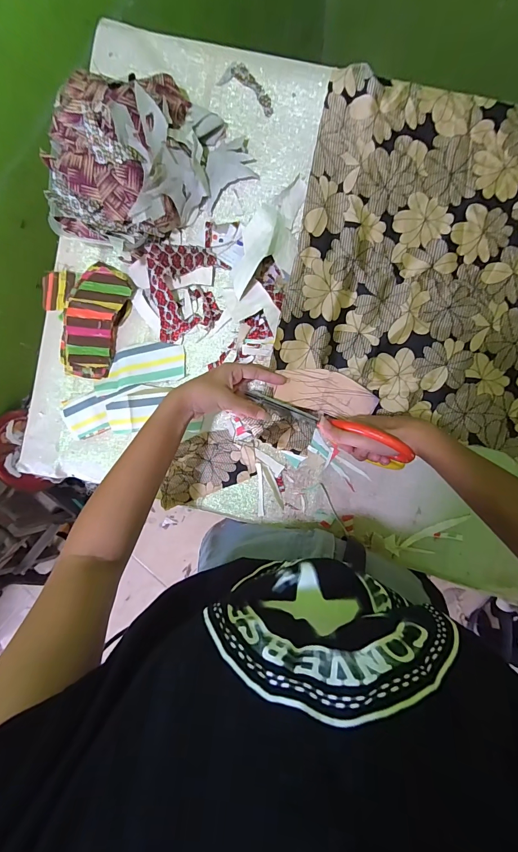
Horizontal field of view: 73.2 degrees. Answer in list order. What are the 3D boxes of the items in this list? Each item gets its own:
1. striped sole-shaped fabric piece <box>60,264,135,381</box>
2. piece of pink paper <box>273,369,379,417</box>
[{"bbox_3d":[-0.224,-0.140,0.472,0.063,0.037,0.152,22,98,3],"label":"striped sole-shaped fabric piece"},{"bbox_3d":[0.089,-0.044,0.455,0.127,0.008,0.053,15,84,4],"label":"piece of pink paper"}]

